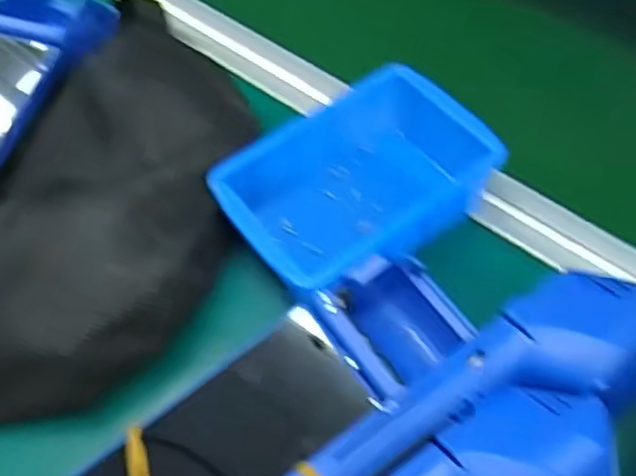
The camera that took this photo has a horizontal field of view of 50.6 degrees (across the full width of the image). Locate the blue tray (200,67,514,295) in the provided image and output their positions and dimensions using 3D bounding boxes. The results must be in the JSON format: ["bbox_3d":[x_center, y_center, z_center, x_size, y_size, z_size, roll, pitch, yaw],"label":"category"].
[{"bbox_3d":[0.024,-0.026,0.407,0.150,0.062,0.103,-31,61,-14],"label":"blue tray"}]

